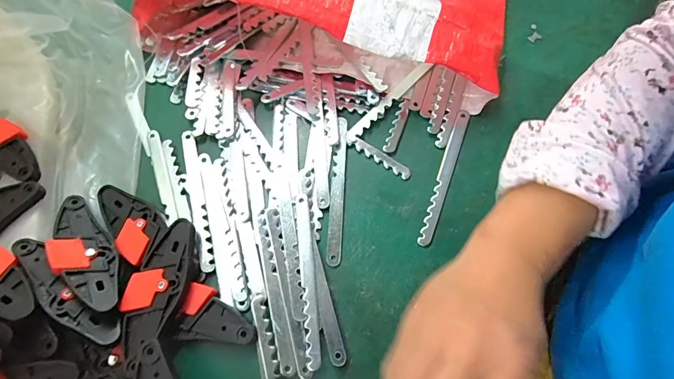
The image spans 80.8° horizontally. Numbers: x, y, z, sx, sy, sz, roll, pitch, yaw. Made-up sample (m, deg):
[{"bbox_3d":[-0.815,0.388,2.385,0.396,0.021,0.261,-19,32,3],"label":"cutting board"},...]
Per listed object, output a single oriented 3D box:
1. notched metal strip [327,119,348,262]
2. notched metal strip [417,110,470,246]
[{"bbox_3d":[0.000,-0.002,0.380,0.013,0.004,0.147,3,71,2],"label":"notched metal strip"},{"bbox_3d":[0.105,-0.015,0.384,0.013,0.004,0.148,18,70,10],"label":"notched metal strip"}]

